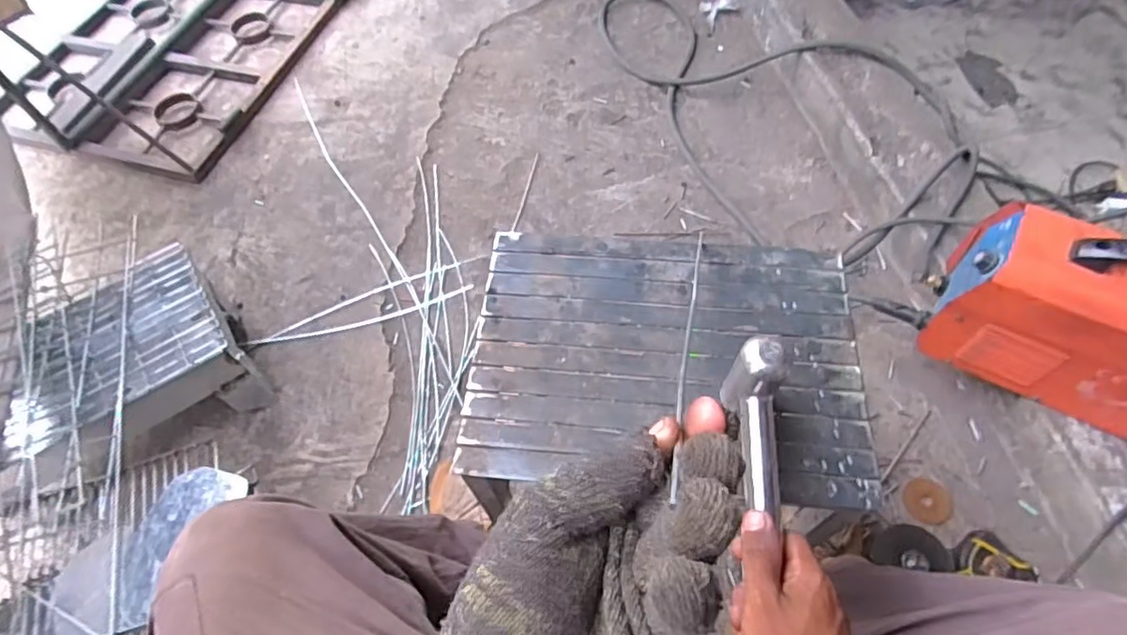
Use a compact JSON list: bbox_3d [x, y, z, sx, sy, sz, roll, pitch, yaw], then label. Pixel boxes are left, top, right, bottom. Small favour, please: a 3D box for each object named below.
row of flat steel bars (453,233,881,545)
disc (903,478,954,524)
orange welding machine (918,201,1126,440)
[{"bbox_3d":[0.090,0.039,0.549,0.340,0.010,0.264,3,59,4],"label":"row of flat steel bars"},{"bbox_3d":[0.513,0.258,0.853,0.062,0.004,0.064,-1,60,1],"label":"disc"},{"bbox_3d":[0.662,0.001,0.742,0.323,0.220,0.154,30,65,17],"label":"orange welding machine"}]

